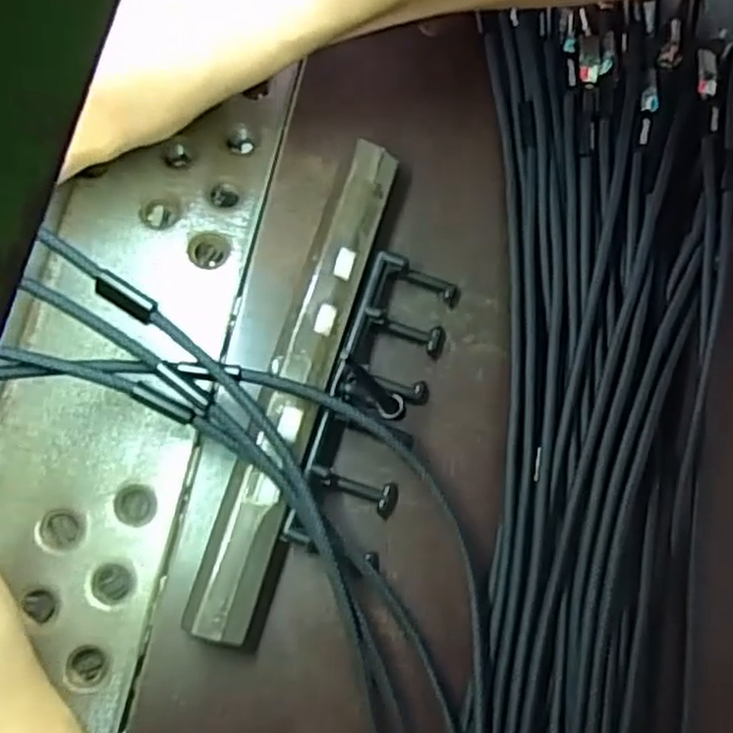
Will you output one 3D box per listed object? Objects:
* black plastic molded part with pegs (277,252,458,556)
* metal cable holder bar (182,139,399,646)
[{"bbox_3d":[0.004,0.012,0.262,0.032,0.023,0.107,18,74,-1],"label":"black plastic molded part with pegs"},{"bbox_3d":[-0.023,0.004,0.259,0.022,0.024,0.174,19,74,-1],"label":"metal cable holder bar"}]

